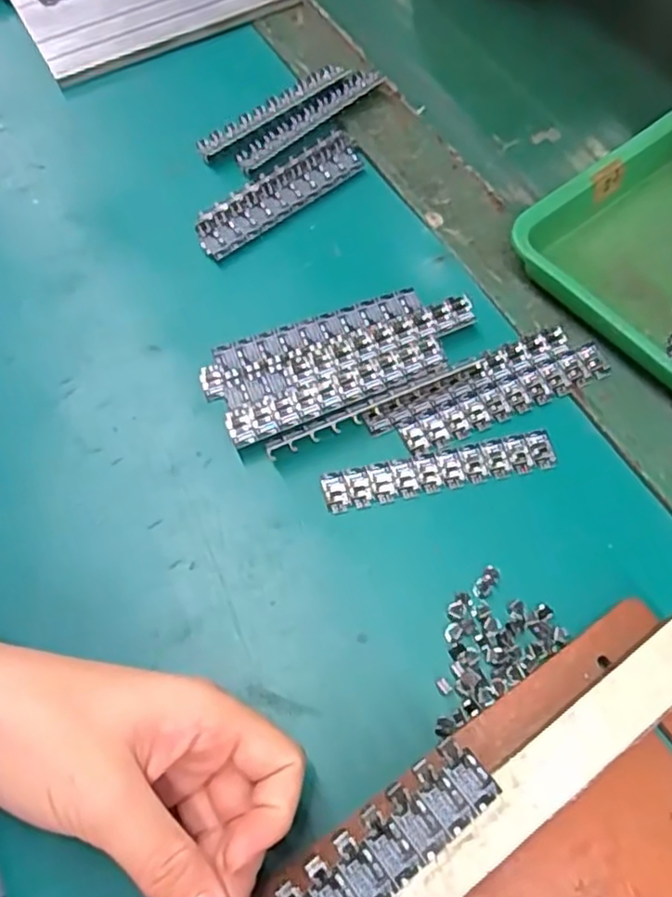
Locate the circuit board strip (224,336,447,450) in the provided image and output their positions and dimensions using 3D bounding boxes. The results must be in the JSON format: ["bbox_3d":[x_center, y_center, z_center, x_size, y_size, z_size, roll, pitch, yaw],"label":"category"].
[{"bbox_3d":[0.001,-0.027,0.336,0.110,0.008,0.021,-20,63,-9],"label":"circuit board strip"}]

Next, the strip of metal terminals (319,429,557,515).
[{"bbox_3d":[0.048,0.009,0.320,0.107,0.004,0.019,-12,62,-5],"label":"strip of metal terminals"}]

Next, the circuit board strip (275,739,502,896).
[{"bbox_3d":[0.005,0.132,0.213,0.105,0.004,0.024,-36,67,-16],"label":"circuit board strip"}]

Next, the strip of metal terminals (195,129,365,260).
[{"bbox_3d":[-0.032,-0.149,0.399,0.117,0.008,0.030,-39,68,-18],"label":"strip of metal terminals"}]

